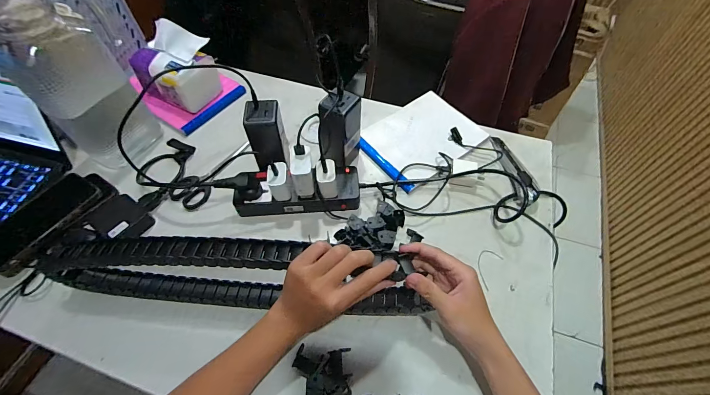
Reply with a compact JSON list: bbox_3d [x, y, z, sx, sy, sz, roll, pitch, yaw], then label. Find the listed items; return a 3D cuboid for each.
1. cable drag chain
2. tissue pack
[{"bbox_3d":[-0.155,0.096,0.415,0.503,0.118,0.052,2,55,5],"label":"cable drag chain"},{"bbox_3d":[-0.351,-0.258,0.629,0.138,0.110,0.112,28,60,18],"label":"tissue pack"}]

